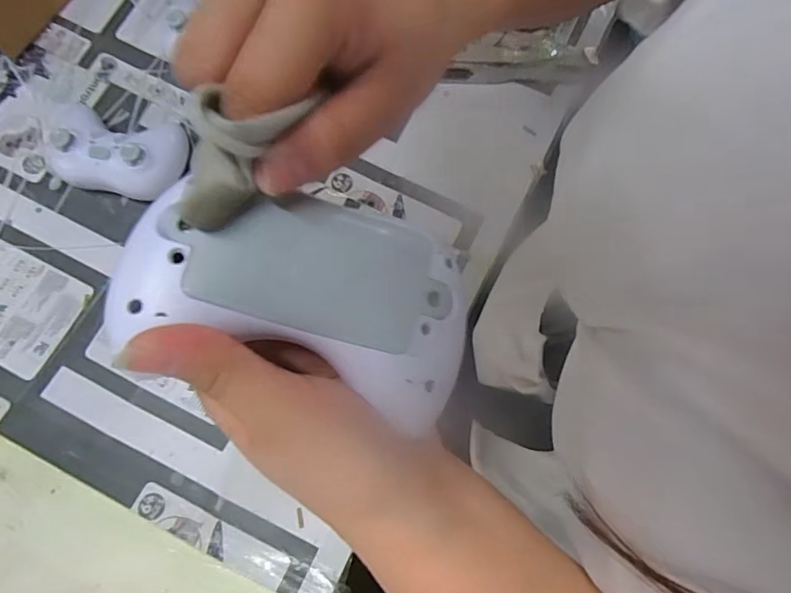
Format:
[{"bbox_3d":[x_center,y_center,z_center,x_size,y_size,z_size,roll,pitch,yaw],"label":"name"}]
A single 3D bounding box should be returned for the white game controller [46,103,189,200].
[{"bbox_3d":[-0.249,-0.130,0.428,0.127,0.052,0.075,12,79,2],"label":"white game controller"}]

